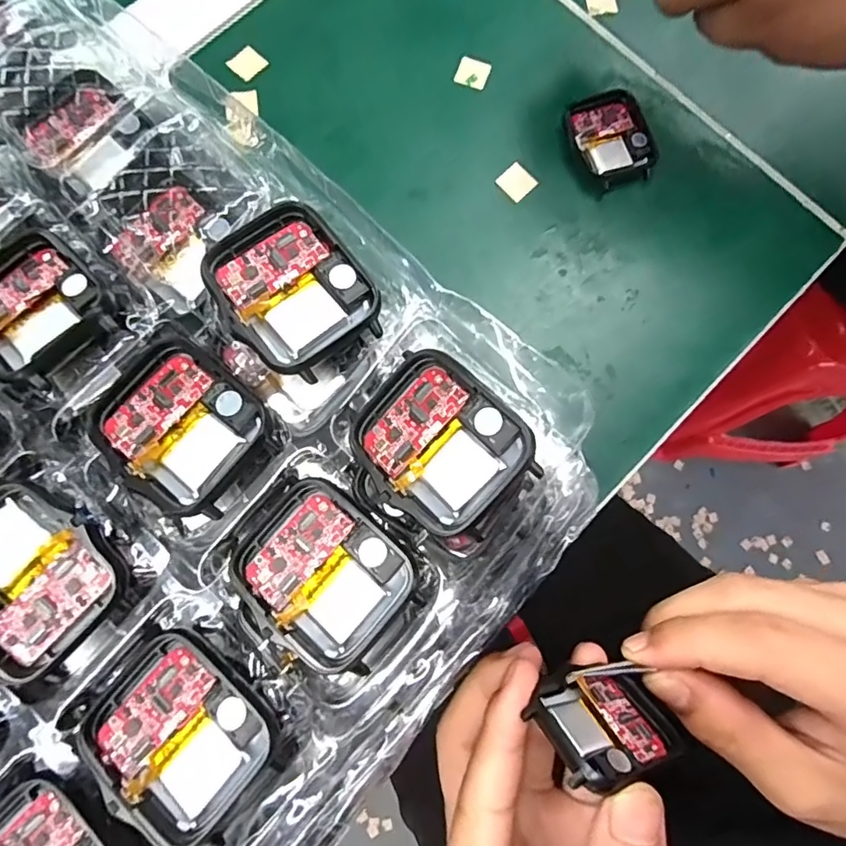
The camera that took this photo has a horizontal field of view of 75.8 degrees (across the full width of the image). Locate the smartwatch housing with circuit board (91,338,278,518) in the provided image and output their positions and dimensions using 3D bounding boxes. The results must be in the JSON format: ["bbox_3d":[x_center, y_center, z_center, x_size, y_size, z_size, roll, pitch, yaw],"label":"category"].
[{"bbox_3d":[-0.065,0.001,0.147,0.046,0.005,0.037,37,81,5],"label":"smartwatch housing with circuit board"}]

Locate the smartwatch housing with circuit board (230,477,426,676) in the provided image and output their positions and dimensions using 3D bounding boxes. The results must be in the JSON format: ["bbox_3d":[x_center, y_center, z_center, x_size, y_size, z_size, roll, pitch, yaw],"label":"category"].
[{"bbox_3d":[-0.026,0.040,0.144,0.037,0.007,0.045,-43,83,-8],"label":"smartwatch housing with circuit board"}]

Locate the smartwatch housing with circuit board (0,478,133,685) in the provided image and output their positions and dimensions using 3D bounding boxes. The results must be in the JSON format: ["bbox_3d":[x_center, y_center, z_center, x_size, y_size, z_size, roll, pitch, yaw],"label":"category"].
[{"bbox_3d":[-0.102,0.038,0.138,0.039,0.008,0.045,-44,83,-8],"label":"smartwatch housing with circuit board"}]

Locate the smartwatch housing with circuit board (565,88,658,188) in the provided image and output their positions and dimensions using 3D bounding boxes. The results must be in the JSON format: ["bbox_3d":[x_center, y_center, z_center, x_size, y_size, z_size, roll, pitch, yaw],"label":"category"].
[{"bbox_3d":[0.091,-0.137,0.263,0.034,0.014,0.043,-23,81,-5],"label":"smartwatch housing with circuit board"}]

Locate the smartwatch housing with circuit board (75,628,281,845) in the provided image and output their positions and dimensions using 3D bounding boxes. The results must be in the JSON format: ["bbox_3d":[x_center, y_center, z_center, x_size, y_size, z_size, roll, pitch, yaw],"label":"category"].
[{"bbox_3d":[-0.061,0.078,0.137,0.045,0.009,0.038,42,81,6],"label":"smartwatch housing with circuit board"}]

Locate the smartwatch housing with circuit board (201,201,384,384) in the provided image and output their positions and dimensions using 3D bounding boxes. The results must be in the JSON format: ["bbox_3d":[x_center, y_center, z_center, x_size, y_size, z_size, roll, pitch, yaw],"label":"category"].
[{"bbox_3d":[-0.037,-0.037,0.151,0.037,0.007,0.045,-39,83,-8],"label":"smartwatch housing with circuit board"}]

